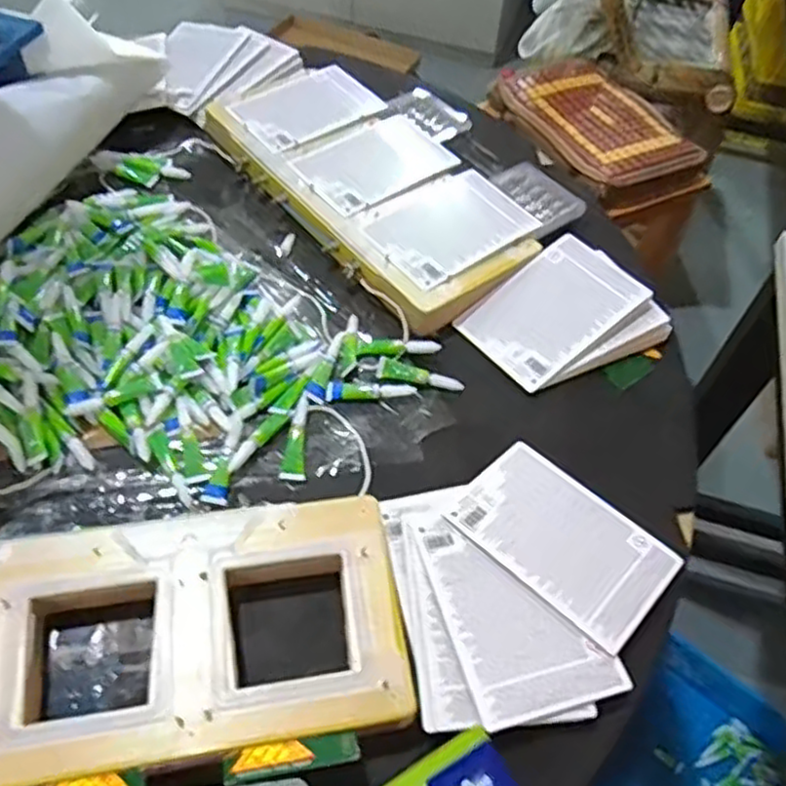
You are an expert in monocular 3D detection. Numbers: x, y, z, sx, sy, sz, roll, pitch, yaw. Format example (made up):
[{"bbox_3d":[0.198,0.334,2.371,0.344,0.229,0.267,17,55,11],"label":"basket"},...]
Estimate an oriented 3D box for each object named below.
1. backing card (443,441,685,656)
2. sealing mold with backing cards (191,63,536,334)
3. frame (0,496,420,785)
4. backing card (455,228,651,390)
[{"bbox_3d":[0.141,0.118,0.595,0.169,0.004,0.114,37,54,23],"label":"backing card"},{"bbox_3d":[-0.029,-0.253,0.836,0.210,0.035,0.426,-30,61,-25],"label":"sealing mold with backing cards"},{"bbox_3d":[-0.207,0.175,0.494,0.437,0.028,0.174,-6,54,-10],"label":"frame"},{"bbox_3d":[0.162,-0.086,0.731,0.172,0.008,0.117,-37,60,-14],"label":"backing card"}]

